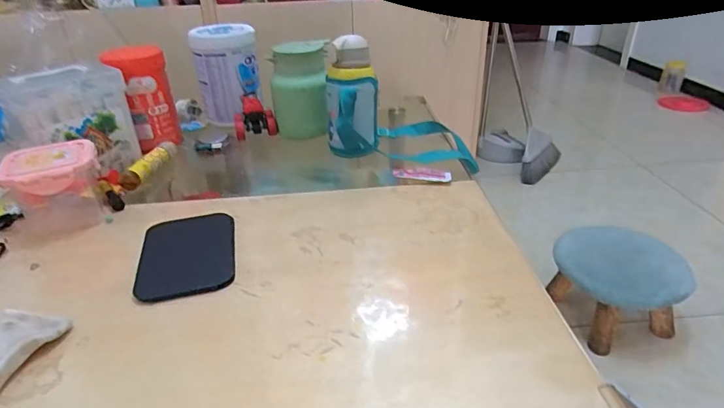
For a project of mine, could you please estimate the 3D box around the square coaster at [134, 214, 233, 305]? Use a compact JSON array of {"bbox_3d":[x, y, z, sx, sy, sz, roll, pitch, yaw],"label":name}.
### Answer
[{"bbox_3d":[-0.217,0.058,0.565,0.110,0.005,0.156,-9,32,-11],"label":"square coaster"}]

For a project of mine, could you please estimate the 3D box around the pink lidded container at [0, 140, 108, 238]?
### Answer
[{"bbox_3d":[-0.423,-0.022,0.632,0.118,0.099,0.128,-24,38,-31],"label":"pink lidded container"}]

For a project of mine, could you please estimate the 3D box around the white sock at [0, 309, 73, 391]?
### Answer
[{"bbox_3d":[-0.341,0.140,0.432,0.060,0.023,0.098,7,33,14],"label":"white sock"}]

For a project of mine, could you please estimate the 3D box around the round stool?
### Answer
[{"bbox_3d":[0.605,0.203,1.092,0.260,0.189,0.253,-1,32,1],"label":"round stool"}]

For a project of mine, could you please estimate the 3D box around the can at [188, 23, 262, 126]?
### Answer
[{"bbox_3d":[-0.280,-0.273,0.951,0.122,0.176,0.102,-10,32,-12],"label":"can"}]

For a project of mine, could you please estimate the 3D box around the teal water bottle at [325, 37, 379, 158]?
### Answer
[{"bbox_3d":[-0.016,-0.180,0.770,0.087,0.187,0.075,-2,32,0],"label":"teal water bottle"}]

